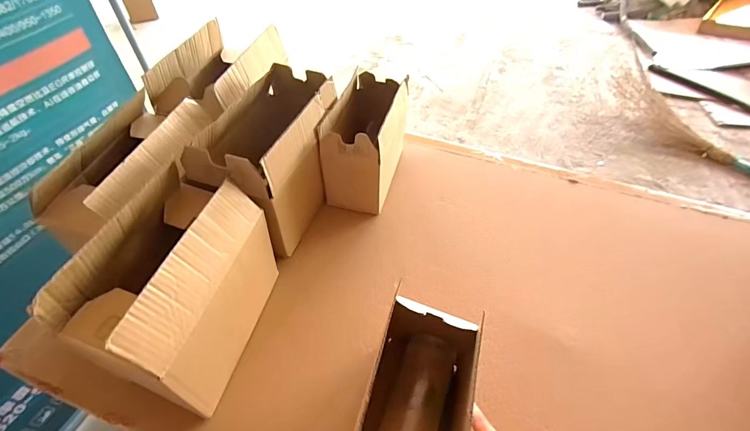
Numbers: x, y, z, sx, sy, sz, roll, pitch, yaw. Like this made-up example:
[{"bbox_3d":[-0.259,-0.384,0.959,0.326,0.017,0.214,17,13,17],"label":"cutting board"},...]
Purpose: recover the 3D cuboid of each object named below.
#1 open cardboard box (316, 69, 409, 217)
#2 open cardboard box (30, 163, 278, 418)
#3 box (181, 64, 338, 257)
[{"bbox_3d":[-0.013,-0.136,0.677,0.120,0.175,0.198,14,53,8],"label":"open cardboard box"},{"bbox_3d":[-0.238,0.086,0.471,0.139,0.207,0.236,12,52,7],"label":"open cardboard box"},{"bbox_3d":[-0.162,-0.092,0.611,0.139,0.210,0.247,16,53,10],"label":"box"}]

